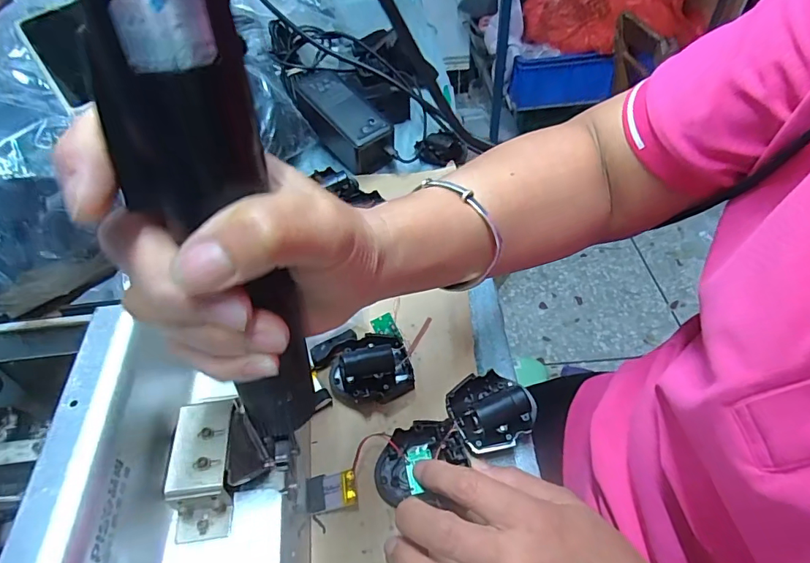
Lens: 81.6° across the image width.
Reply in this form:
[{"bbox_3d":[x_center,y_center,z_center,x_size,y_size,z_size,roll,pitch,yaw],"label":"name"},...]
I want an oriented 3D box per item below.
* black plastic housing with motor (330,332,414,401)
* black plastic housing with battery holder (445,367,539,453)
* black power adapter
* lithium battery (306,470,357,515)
[{"bbox_3d":[-0.026,0.063,0.346,0.059,0.022,0.048,-12,49,-7],"label":"black plastic housing with motor"},{"bbox_3d":[0.061,0.088,0.326,0.056,0.022,0.056,-8,44,7],"label":"black plastic housing with battery holder"},{"bbox_3d":[-0.068,-0.181,0.532,0.057,0.053,0.138,-29,59,-21],"label":"black power adapter"},{"bbox_3d":[-0.046,0.130,0.291,0.033,0.004,0.021,-16,59,15],"label":"lithium battery"}]

